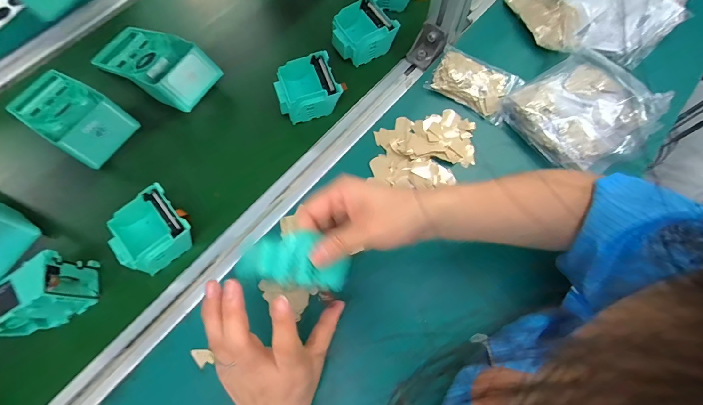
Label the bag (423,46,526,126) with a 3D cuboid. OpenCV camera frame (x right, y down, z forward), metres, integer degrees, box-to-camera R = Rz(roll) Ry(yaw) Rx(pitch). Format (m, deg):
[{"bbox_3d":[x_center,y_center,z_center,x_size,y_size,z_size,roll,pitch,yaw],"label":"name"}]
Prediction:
[{"bbox_3d":[0.166,-0.162,0.450,0.109,0.018,0.072,30,73,9],"label":"bag"}]

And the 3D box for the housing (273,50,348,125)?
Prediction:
[{"bbox_3d":[-0.059,-0.151,0.449,0.081,0.045,0.075,-21,73,-8],"label":"housing"}]

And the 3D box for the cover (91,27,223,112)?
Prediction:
[{"bbox_3d":[-0.275,-0.193,0.452,0.193,0.048,0.090,32,74,10],"label":"cover"}]

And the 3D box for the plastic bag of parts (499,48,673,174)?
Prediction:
[{"bbox_3d":[0.299,-0.119,0.424,0.161,0.051,0.142,-32,75,-11],"label":"plastic bag of parts"}]

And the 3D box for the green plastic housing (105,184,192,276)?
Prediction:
[{"bbox_3d":[-0.226,0.034,0.378,0.077,0.040,0.077,-40,76,-13],"label":"green plastic housing"}]

